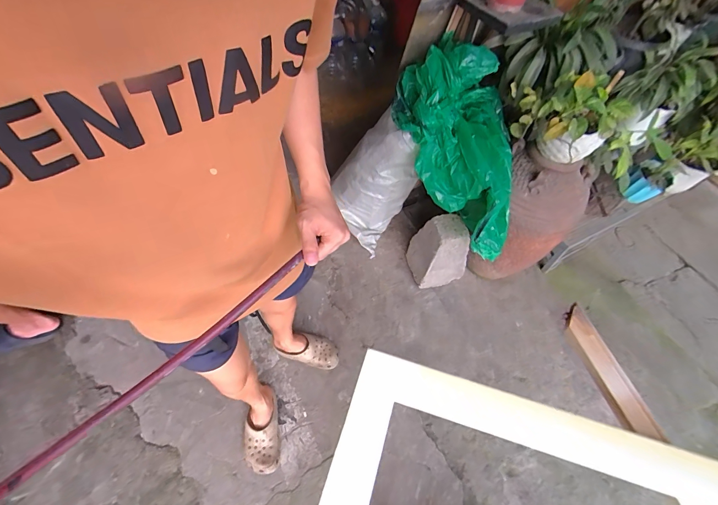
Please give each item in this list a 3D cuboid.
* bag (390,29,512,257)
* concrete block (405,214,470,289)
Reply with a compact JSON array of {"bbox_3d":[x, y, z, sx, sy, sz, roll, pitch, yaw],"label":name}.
[{"bbox_3d":[0.341,-0.328,1.109,0.324,0.225,0.718,-20,97,-16],"label":"bag"},{"bbox_3d":[0.325,-0.009,1.379,0.187,0.301,0.204,-13,57,-12],"label":"concrete block"}]

